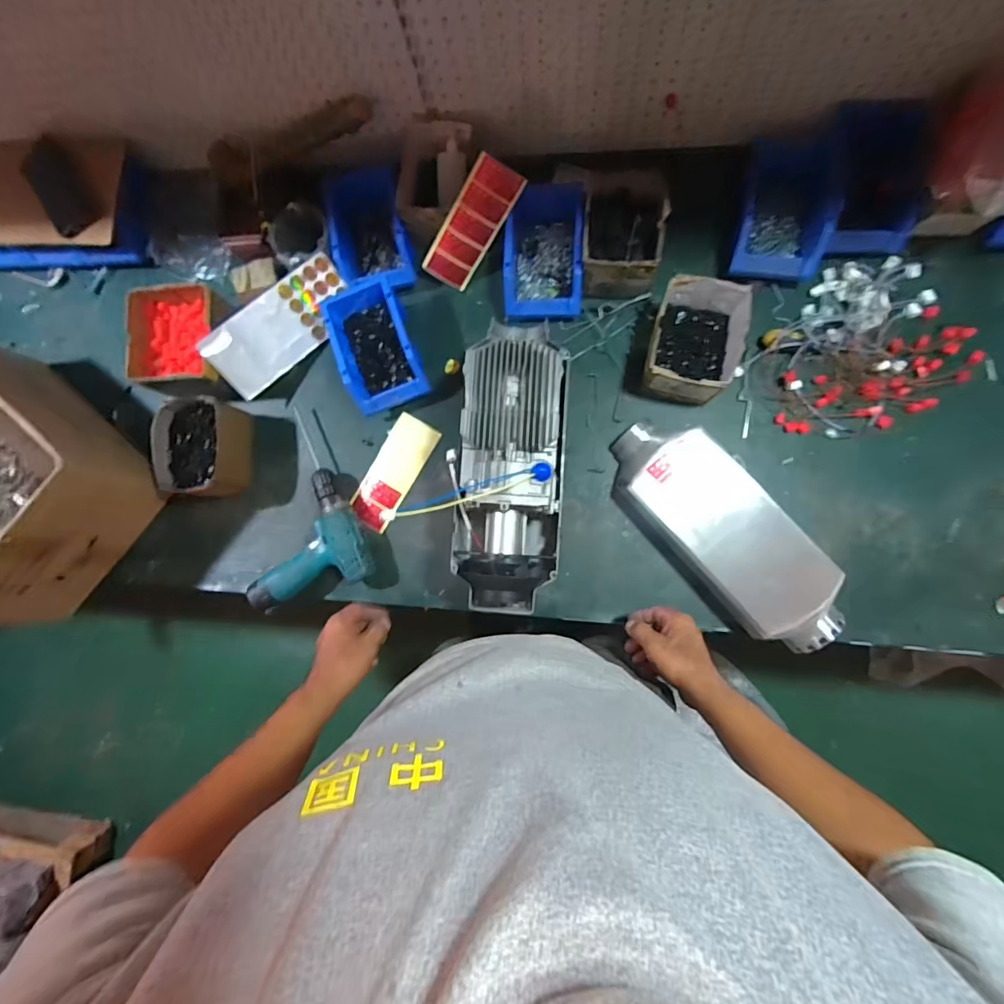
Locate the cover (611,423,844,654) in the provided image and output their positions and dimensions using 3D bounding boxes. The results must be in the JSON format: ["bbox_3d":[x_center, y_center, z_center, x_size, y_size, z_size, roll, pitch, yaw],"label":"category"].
[{"bbox_3d":[0.308,0.043,0.680,0.139,0.086,0.376,-44,81,1],"label":"cover"}]

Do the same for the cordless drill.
[{"bbox_3d":[-0.331,0.007,0.779,0.196,0.047,0.291,-19,82,5],"label":"cordless drill"}]

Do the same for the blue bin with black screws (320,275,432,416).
[{"bbox_3d":[-0.197,-0.246,0.770,0.119,0.072,0.193,-21,82,4],"label":"blue bin with black screws"}]

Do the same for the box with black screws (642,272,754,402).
[{"bbox_3d":[0.277,-0.231,0.704,0.120,0.093,0.160,14,86,8],"label":"box with black screws"}]

